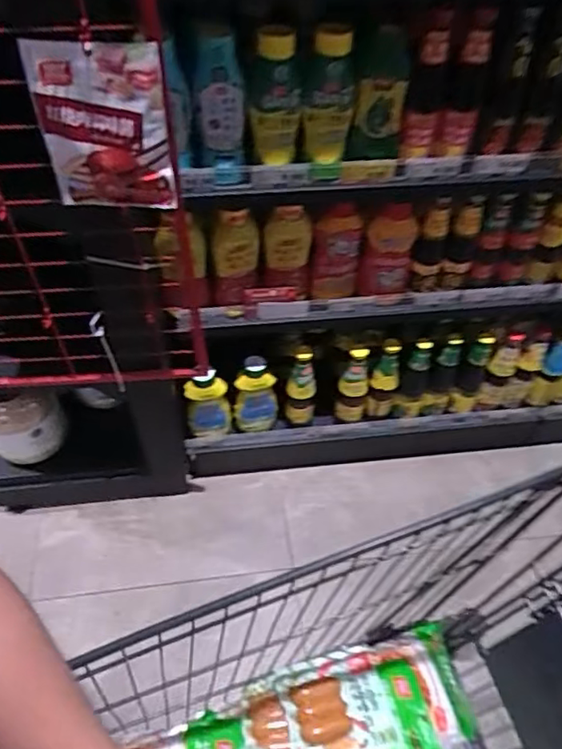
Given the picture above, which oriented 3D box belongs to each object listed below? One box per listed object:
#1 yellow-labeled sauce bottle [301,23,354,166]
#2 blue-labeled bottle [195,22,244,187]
[{"bbox_3d":[0.070,-0.416,0.868,0.074,0.195,0.069,4,51,1],"label":"yellow-labeled sauce bottle"},{"bbox_3d":[-0.091,-0.397,0.856,0.067,0.238,0.064,-4,51,-5],"label":"blue-labeled bottle"}]

